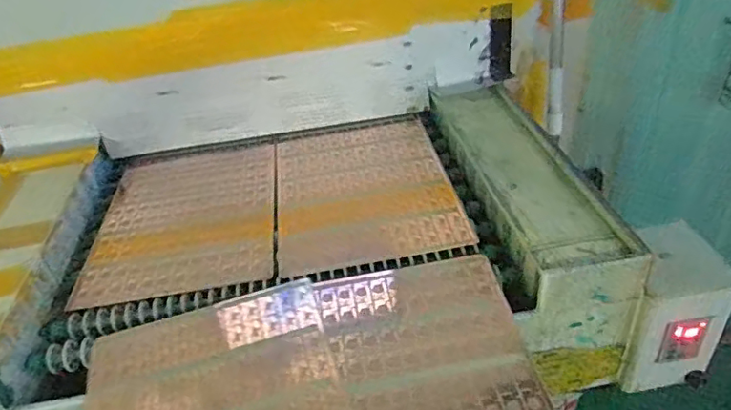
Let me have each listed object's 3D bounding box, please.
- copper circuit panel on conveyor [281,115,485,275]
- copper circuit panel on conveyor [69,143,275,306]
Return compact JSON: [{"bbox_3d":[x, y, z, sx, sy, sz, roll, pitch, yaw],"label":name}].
[{"bbox_3d":[-0.006,-0.045,0.965,0.297,0.008,0.411,-9,38,-3],"label":"copper circuit panel on conveyor"},{"bbox_3d":[-0.312,0.006,0.943,0.297,0.010,0.395,-9,38,-3],"label":"copper circuit panel on conveyor"}]

